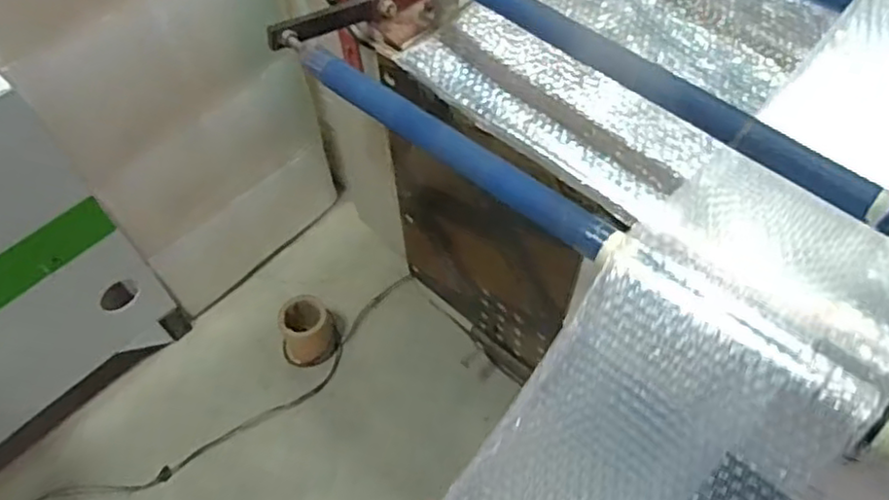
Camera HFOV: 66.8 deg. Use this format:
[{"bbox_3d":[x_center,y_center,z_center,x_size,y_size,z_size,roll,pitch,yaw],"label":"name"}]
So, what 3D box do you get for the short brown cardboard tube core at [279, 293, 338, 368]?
[{"bbox_3d":[-0.289,0.169,1.434,0.110,0.103,0.115,-1,58,1],"label":"short brown cardboard tube core"}]

